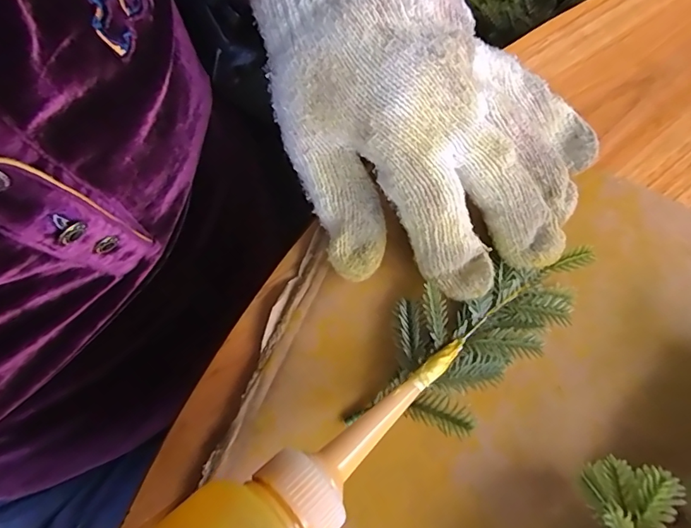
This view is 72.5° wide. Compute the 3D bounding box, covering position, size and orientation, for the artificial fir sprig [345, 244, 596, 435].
[{"bbox_3d":[0.054,0.026,0.195,0.112,0.023,0.049,-33,74,-14],"label":"artificial fir sprig"}]

